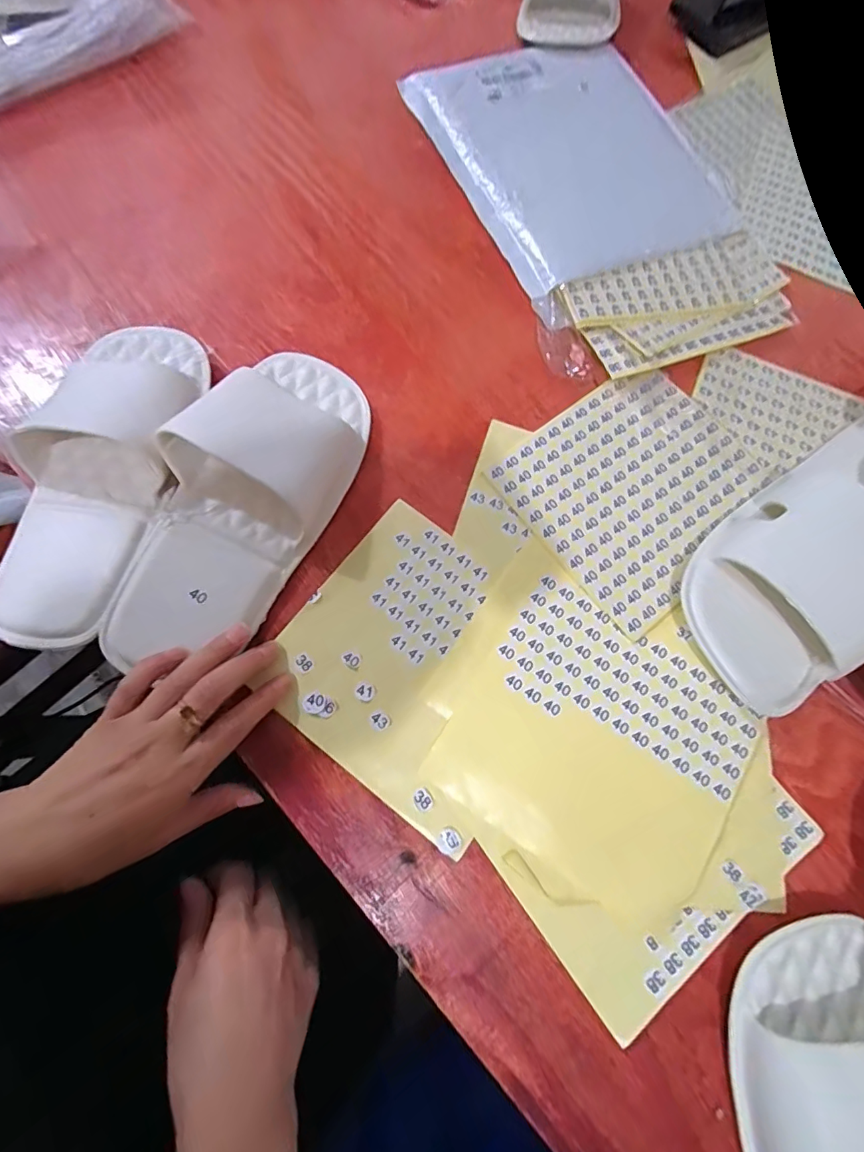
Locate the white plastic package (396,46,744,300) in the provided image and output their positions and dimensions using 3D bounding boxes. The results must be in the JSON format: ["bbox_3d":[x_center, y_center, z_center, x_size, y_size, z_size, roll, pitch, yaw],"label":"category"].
[{"bbox_3d":[0.129,-0.376,0.437,0.224,0.016,0.256,-23,77,-8],"label":"white plastic package"}]

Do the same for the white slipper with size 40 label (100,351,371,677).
[{"bbox_3d":[-0.120,-0.053,0.313,0.098,0.052,0.232,26,77,5],"label":"white slipper with size 40 label"}]

